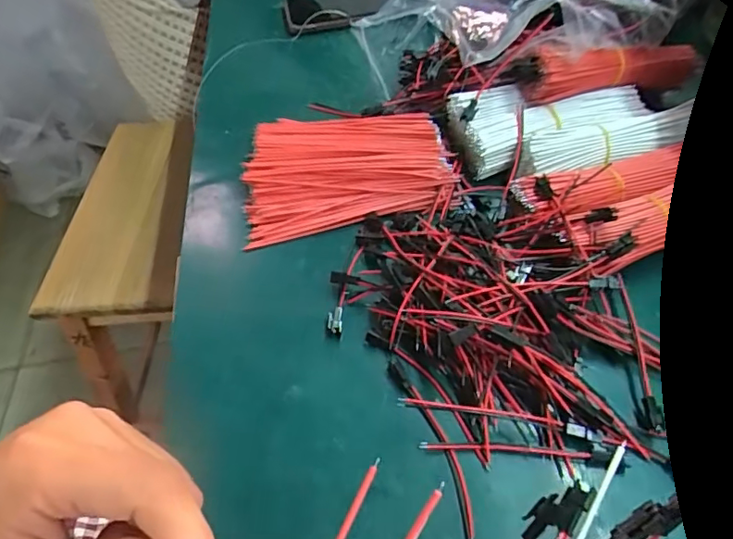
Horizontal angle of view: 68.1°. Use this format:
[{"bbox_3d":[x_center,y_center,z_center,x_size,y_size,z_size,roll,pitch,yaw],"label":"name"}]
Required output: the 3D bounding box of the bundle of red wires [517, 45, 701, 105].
[{"bbox_3d":[0.187,-0.150,0.405,0.142,0.035,0.024,-12,52,-1],"label":"bundle of red wires"}]

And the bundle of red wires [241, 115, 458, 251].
[{"bbox_3d":[-0.019,-0.081,0.415,0.150,0.023,0.119,-15,52,-3],"label":"bundle of red wires"}]

